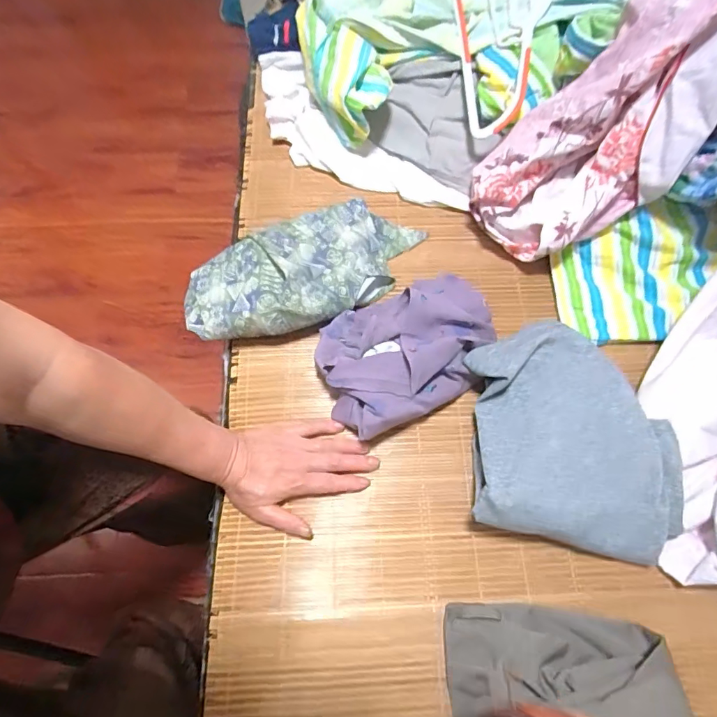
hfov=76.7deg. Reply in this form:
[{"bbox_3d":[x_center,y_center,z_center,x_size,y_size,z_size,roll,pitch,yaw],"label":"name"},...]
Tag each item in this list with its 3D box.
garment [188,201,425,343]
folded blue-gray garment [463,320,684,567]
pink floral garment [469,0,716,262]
[{"bbox_3d":[-0.065,-0.117,0.562,0.315,0.051,0.154,-25,69,-11],"label":"garment"},{"bbox_3d":[0.229,0.074,0.495,0.227,0.063,0.239,11,67,4],"label":"folded blue-gray garment"},{"bbox_3d":[0.287,-0.288,0.519,0.169,0.074,0.372,43,115,16],"label":"pink floral garment"}]

